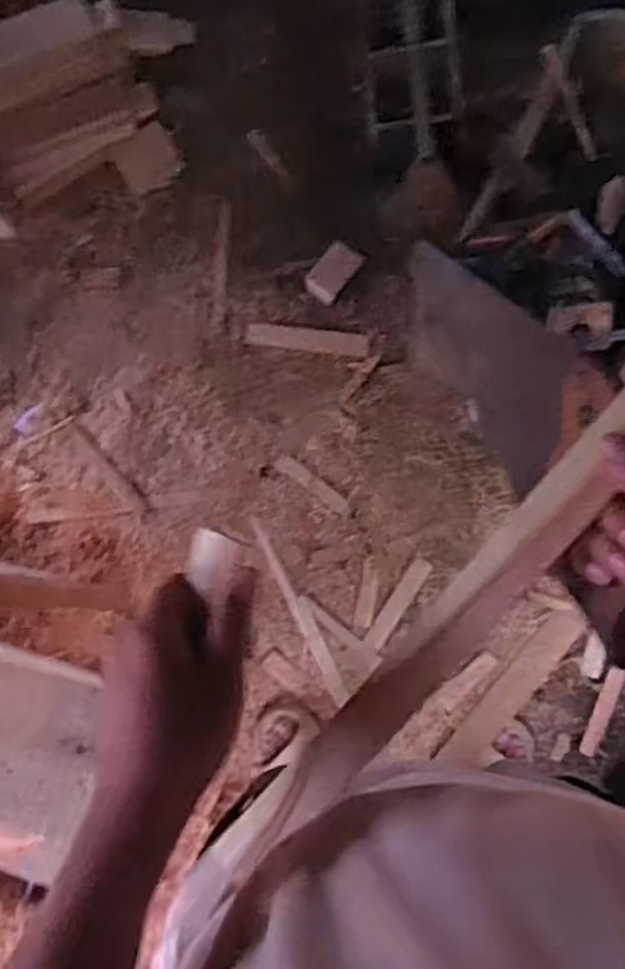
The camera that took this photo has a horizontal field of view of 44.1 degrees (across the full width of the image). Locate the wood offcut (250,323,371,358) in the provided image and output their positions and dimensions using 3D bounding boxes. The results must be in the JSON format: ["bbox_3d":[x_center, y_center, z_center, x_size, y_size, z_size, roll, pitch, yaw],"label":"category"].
[{"bbox_3d":[-0.009,-0.269,1.425,0.224,0.018,0.043,8,78,2],"label":"wood offcut"}]

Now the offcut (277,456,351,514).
[{"bbox_3d":[0.003,-0.001,1.361,0.151,0.008,0.026,36,80,8],"label":"offcut"}]

